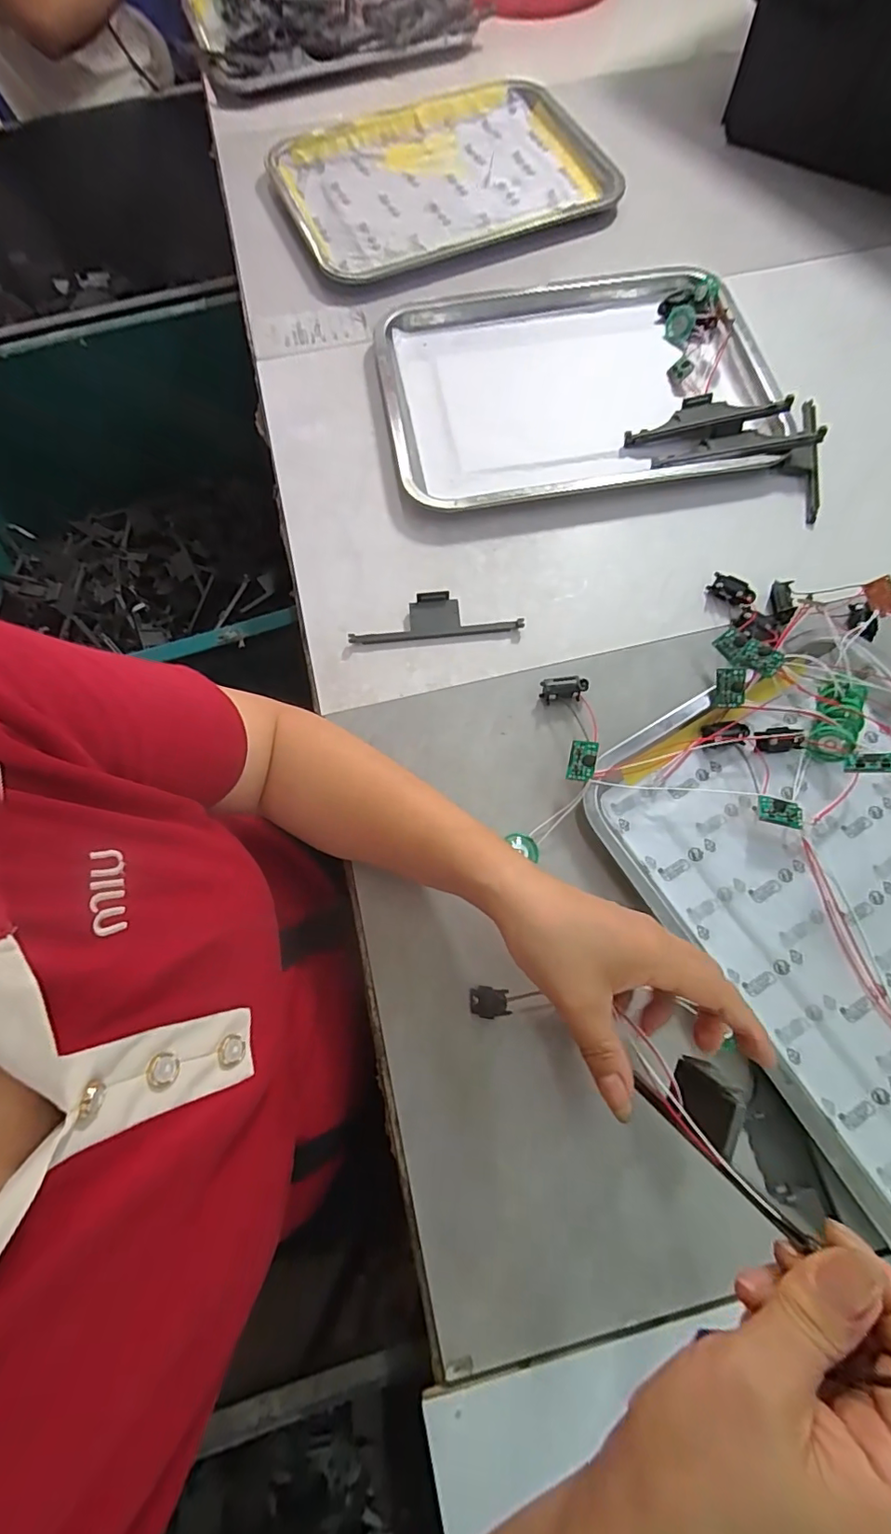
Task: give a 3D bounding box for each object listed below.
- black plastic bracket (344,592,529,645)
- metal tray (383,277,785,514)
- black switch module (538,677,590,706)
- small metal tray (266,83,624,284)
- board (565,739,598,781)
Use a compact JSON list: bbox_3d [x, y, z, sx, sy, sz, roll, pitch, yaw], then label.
[{"bbox_3d":[-0.008,-0.121,0.434,0.136,0.013,0.034,-5,71,-1],"label":"black plastic bracket"},{"bbox_3d":[0.120,-0.360,0.509,0.347,0.024,0.257,-11,71,-3],"label":"metal tray"},{"bbox_3d":[0.090,-0.058,0.411,0.035,0.015,0.016,-4,71,0],"label":"black switch module"},{"bbox_3d":[-0.012,-0.672,0.615,0.335,0.028,0.270,-22,73,-6],"label":"small metal tray"},{"bbox_3d":[0.093,-0.004,0.370,0.018,0.004,0.028,9,77,17],"label":"board"}]

